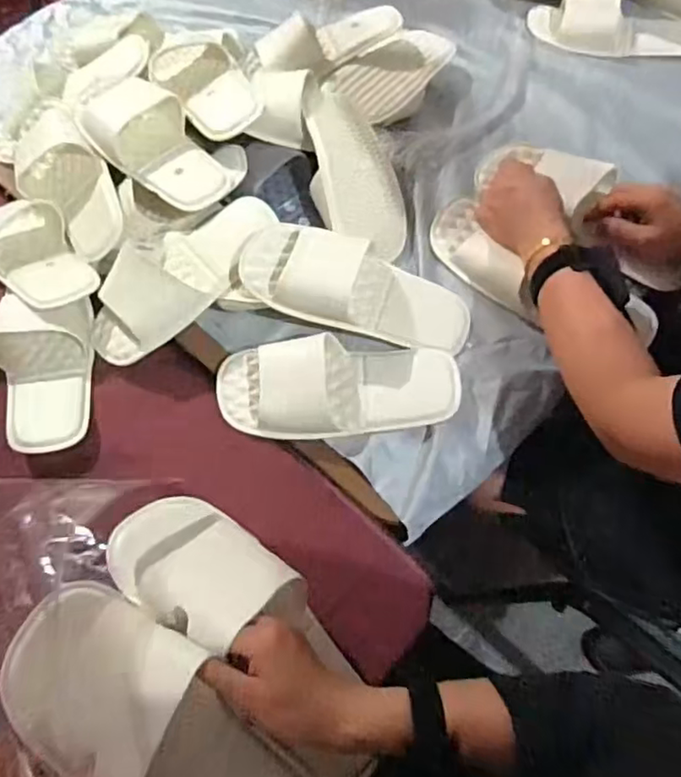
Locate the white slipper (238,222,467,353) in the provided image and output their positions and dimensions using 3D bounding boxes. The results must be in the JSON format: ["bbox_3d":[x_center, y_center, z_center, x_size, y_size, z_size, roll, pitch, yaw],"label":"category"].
[{"bbox_3d":[0.022,-0.108,0.645,0.253,0.061,0.100,19,63,-9],"label":"white slipper"}]

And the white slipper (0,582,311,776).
[{"bbox_3d":[-0.118,0.251,0.436,0.267,0.049,0.115,42,70,0],"label":"white slipper"}]

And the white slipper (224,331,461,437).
[{"bbox_3d":[-0.005,-0.003,0.629,0.252,0.055,0.100,0,62,2],"label":"white slipper"}]

